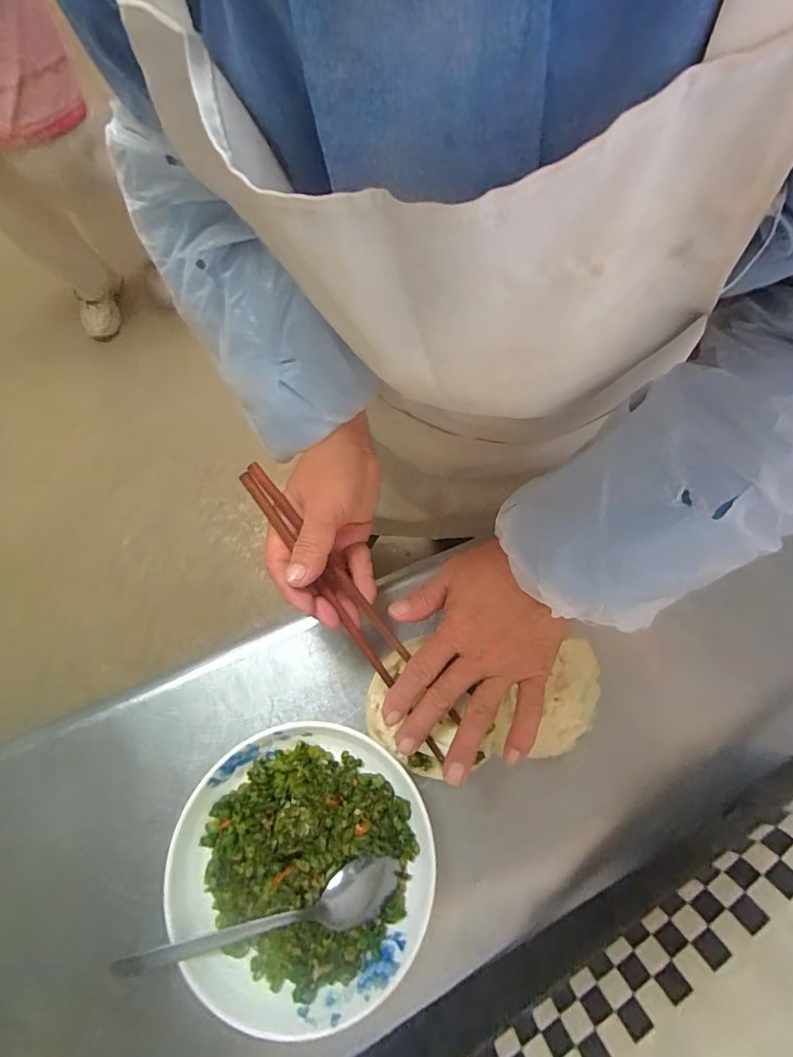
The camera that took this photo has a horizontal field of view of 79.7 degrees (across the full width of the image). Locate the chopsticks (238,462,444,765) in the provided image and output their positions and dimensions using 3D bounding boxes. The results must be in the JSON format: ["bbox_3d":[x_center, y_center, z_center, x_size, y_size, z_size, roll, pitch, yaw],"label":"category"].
[{"bbox_3d":[-0.032,0.056,0.335,0.026,0.018,0.239,-36,92,-11],"label":"chopsticks"}]

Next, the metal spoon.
[{"bbox_3d":[-0.086,0.268,0.316,0.179,0.021,0.036,-17,74,-6],"label":"metal spoon"}]

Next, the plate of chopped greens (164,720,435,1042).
[{"bbox_3d":[-0.064,0.233,0.332,0.167,0.042,0.177,0,73,-1],"label":"plate of chopped greens"}]

